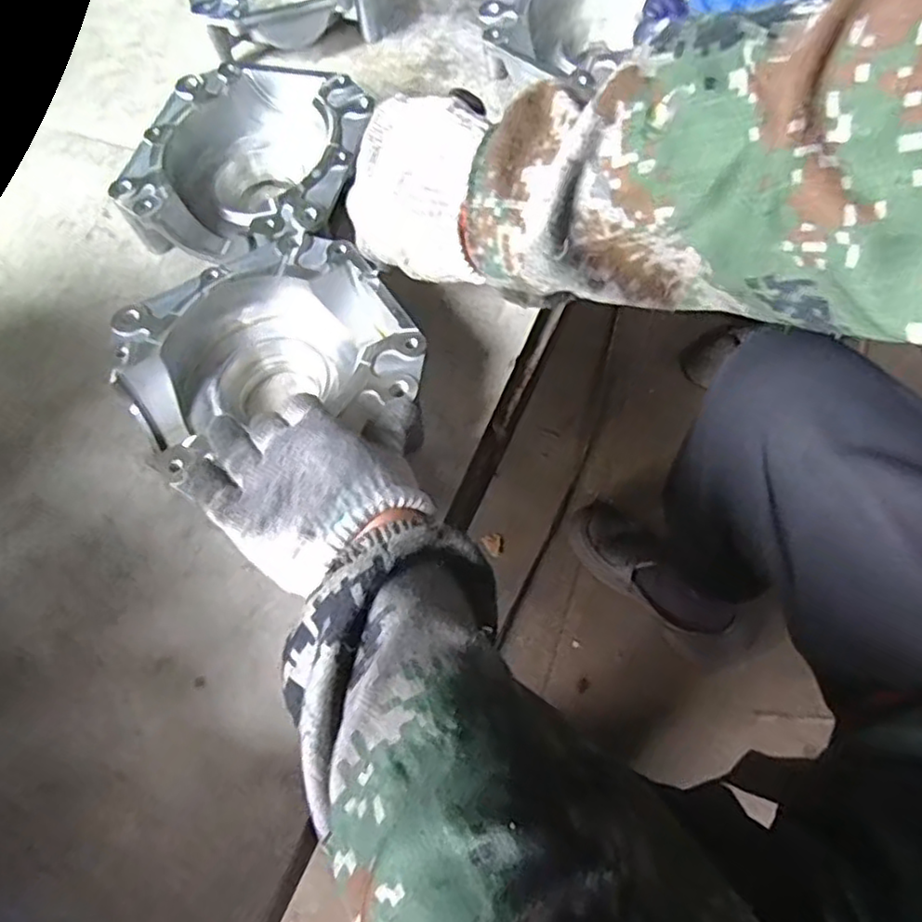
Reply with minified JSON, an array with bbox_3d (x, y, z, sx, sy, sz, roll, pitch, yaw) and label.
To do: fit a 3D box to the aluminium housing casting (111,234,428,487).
[{"bbox_3d":[-0.126,-0.060,0.459,0.176,0.064,0.158,-31,64,-12],"label":"aluminium housing casting"}]

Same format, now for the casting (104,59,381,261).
[{"bbox_3d":[-0.164,-0.239,0.553,0.174,0.065,0.192,10,63,9],"label":"casting"}]

